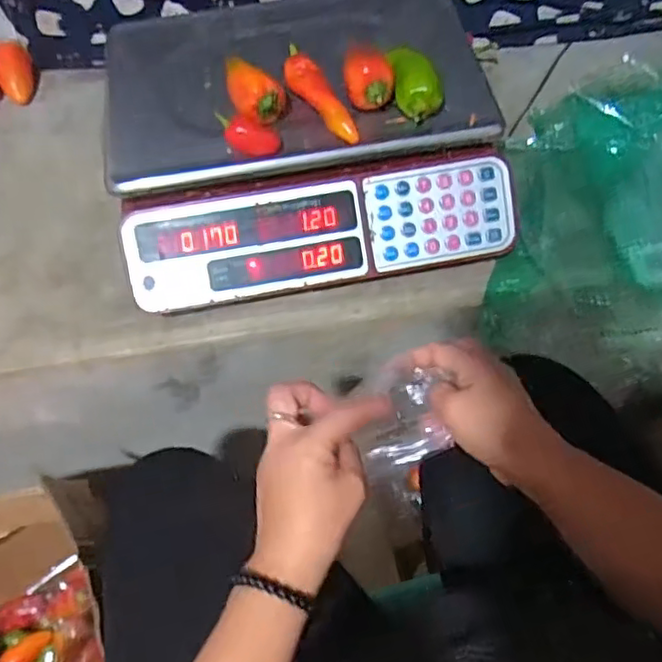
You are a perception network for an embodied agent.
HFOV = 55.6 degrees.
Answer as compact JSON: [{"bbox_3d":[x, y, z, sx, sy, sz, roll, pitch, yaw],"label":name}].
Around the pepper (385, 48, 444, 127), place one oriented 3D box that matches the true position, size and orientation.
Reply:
[{"bbox_3d":[0.072,-0.211,0.535,0.032,0.032,0.057,-24,62,-9],"label":"pepper"}]

